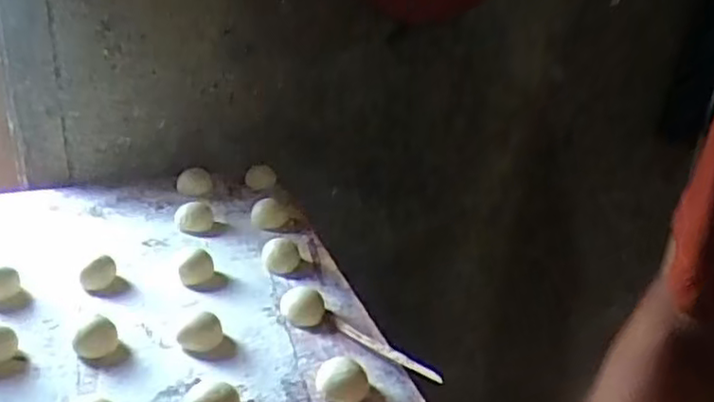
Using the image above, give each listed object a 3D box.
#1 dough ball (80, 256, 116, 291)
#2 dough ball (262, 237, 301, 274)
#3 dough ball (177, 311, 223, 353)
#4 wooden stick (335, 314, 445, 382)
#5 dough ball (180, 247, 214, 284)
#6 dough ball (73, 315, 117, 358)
[{"bbox_3d":[-0.211,0.057,0.559,0.027,0.019,0.022,-6,30,-20],"label":"dough ball"},{"bbox_3d":[-0.066,0.046,0.600,0.032,0.020,0.026,1,28,-7],"label":"dough ball"},{"bbox_3d":[-0.114,0.096,0.498,0.030,0.022,0.022,-6,30,-21],"label":"dough ball"},{"bbox_3d":[0.018,0.106,0.499,0.009,0.011,0.116,-18,21,-34],"label":"wooden stick"},{"bbox_3d":[-0.134,0.053,0.575,0.026,0.018,0.028,4,28,-2],"label":"dough ball"},{"bbox_3d":[-0.187,0.097,0.490,0.029,0.016,0.025,-6,30,-20],"label":"dough ball"}]

